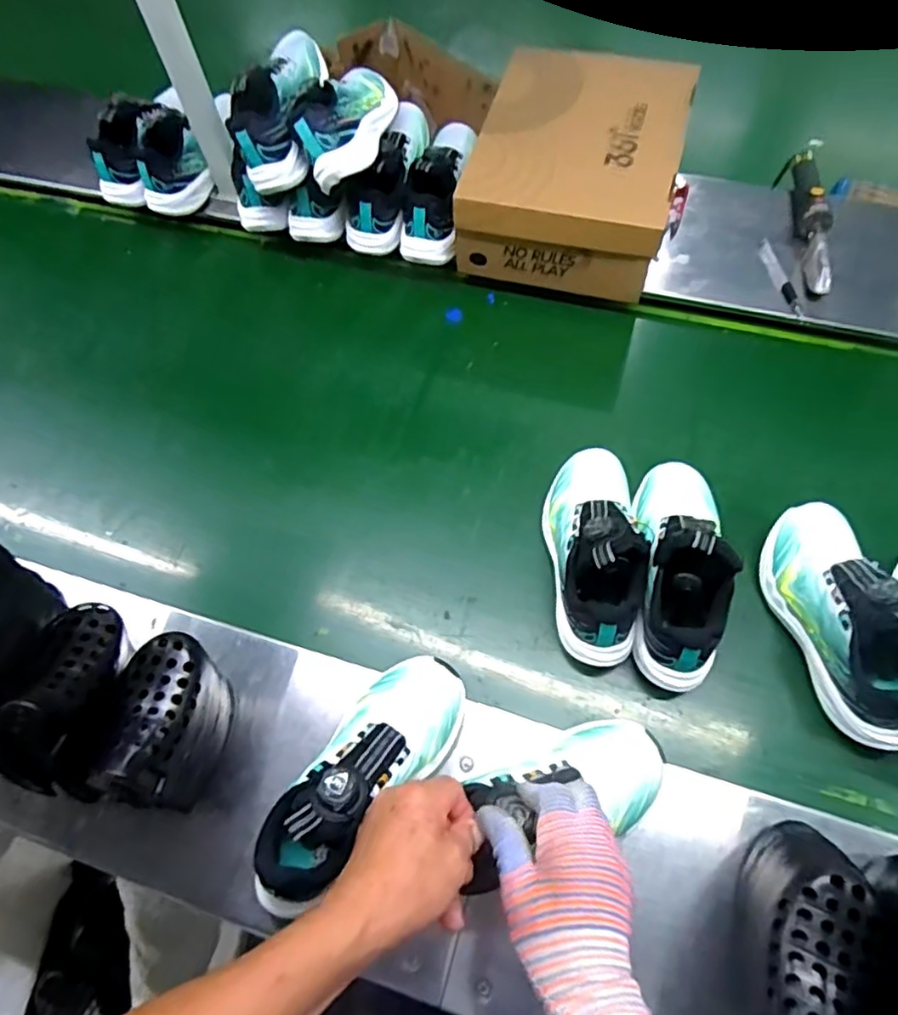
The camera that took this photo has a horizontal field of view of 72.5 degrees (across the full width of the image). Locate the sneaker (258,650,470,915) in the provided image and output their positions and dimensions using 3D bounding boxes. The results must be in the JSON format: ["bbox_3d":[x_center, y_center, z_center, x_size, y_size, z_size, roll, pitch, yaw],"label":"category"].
[{"bbox_3d":[-0.075,0.225,0.523,0.091,0.093,0.225,33,56,20],"label":"sneaker"}]

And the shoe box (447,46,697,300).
[{"bbox_3d":[0.171,-0.453,0.819,0.248,0.124,0.303,15,66,10],"label":"shoe box"}]

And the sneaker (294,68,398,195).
[{"bbox_3d":[-0.128,-0.497,0.767,0.098,0.066,0.205,10,62,9],"label":"sneaker"}]

